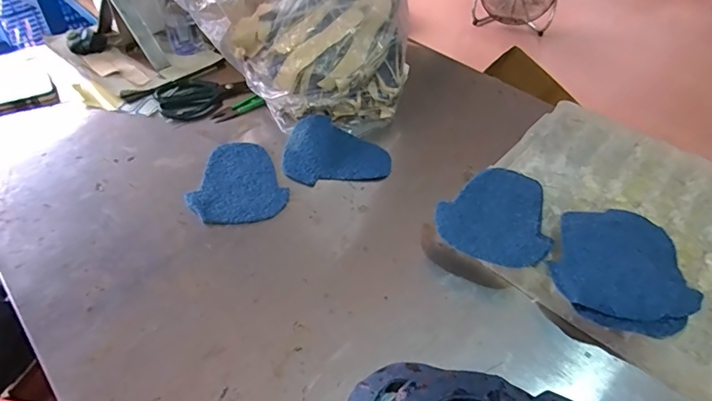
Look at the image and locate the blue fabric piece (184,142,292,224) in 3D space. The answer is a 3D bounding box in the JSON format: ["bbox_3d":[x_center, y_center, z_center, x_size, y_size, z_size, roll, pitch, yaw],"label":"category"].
[{"bbox_3d":[-0.166,-0.024,0.609,0.121,0.006,0.153,-19,49,-20],"label":"blue fabric piece"}]

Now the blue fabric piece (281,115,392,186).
[{"bbox_3d":[-0.027,-0.077,0.656,0.149,0.022,0.120,0,46,-2],"label":"blue fabric piece"}]

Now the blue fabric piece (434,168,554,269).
[{"bbox_3d":[0.164,0.012,0.545,0.128,0.014,0.157,7,46,5],"label":"blue fabric piece"}]

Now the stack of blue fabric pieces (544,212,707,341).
[{"bbox_3d":[0.289,0.071,0.498,0.151,0.010,0.164,6,43,-1],"label":"stack of blue fabric pieces"}]

